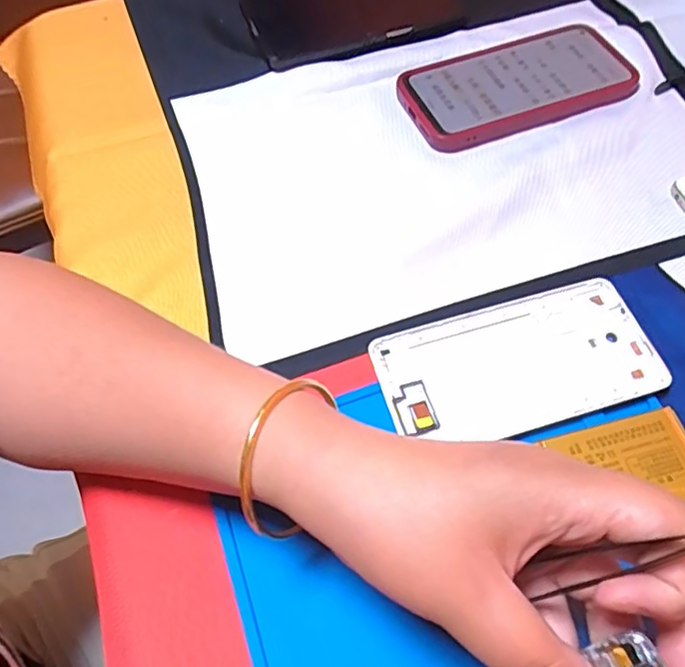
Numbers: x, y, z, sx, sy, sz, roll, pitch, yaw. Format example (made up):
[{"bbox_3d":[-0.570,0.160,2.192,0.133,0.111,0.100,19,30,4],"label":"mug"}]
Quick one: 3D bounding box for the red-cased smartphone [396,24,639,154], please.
[{"bbox_3d":[0.124,-0.178,0.430,0.161,0.011,0.080,-20,60,-9],"label":"red-cased smartphone"}]

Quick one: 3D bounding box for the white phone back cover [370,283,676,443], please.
[{"bbox_3d":[0.092,0.017,0.319,0.141,0.007,0.073,-16,60,-7],"label":"white phone back cover"}]

